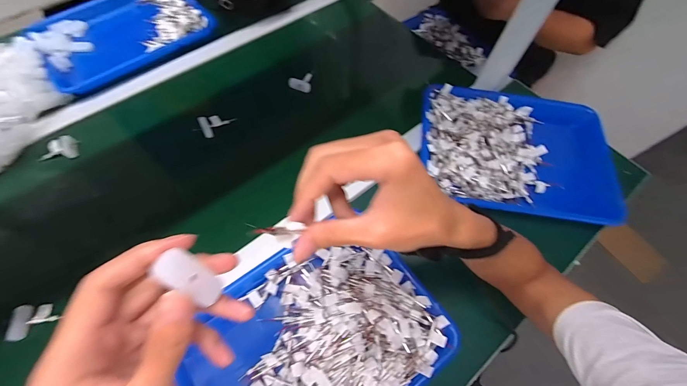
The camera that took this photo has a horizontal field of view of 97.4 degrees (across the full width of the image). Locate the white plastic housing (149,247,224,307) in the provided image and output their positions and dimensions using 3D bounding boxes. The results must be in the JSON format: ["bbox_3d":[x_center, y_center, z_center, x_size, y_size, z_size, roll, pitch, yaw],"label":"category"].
[{"bbox_3d":[-0.087,0.049,0.173,0.006,0.039,0.018,10,53,50],"label":"white plastic housing"}]

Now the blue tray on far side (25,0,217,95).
[{"bbox_3d":[-0.474,-0.359,0.645,0.312,0.023,0.252,-37,70,-19],"label":"blue tray on far side"}]

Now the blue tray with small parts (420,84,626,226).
[{"bbox_3d":[0.290,-0.079,0.519,0.313,0.043,0.237,12,64,3],"label":"blue tray with small parts"}]

